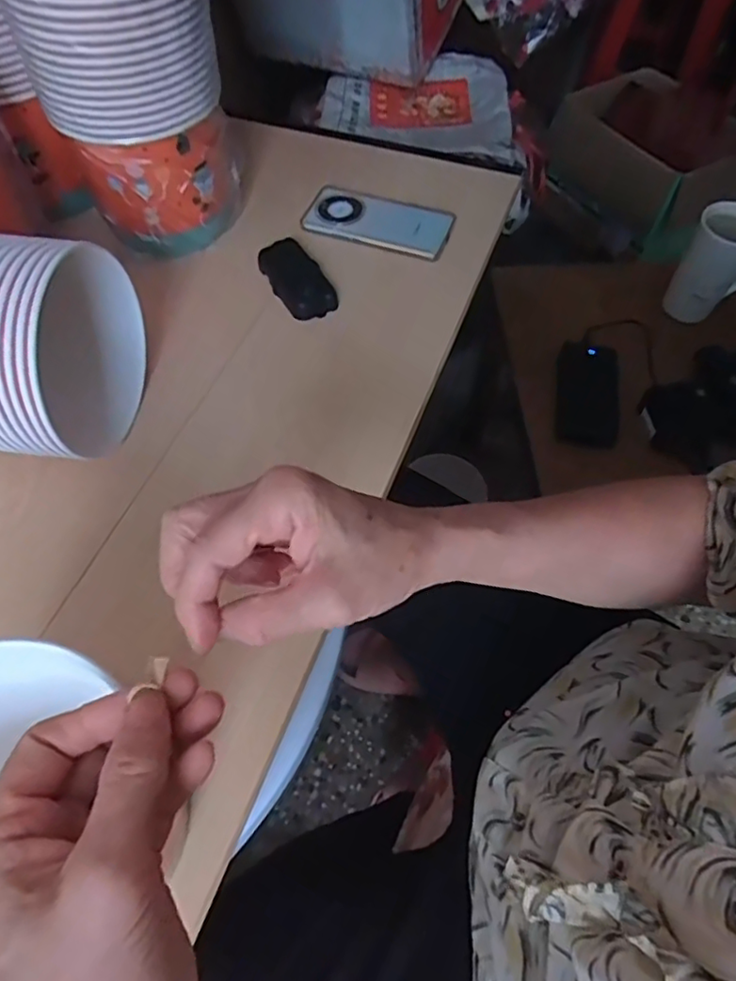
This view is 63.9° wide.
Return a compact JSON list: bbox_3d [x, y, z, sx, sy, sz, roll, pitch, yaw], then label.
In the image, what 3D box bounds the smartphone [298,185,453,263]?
[{"bbox_3d":[0.014,-0.317,0.681,0.164,0.007,0.086,17,62,9],"label":"smartphone"}]

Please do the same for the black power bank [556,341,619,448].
[{"bbox_3d":[0.294,-0.137,0.793,0.082,0.031,0.151,7,61,3],"label":"black power bank"}]

